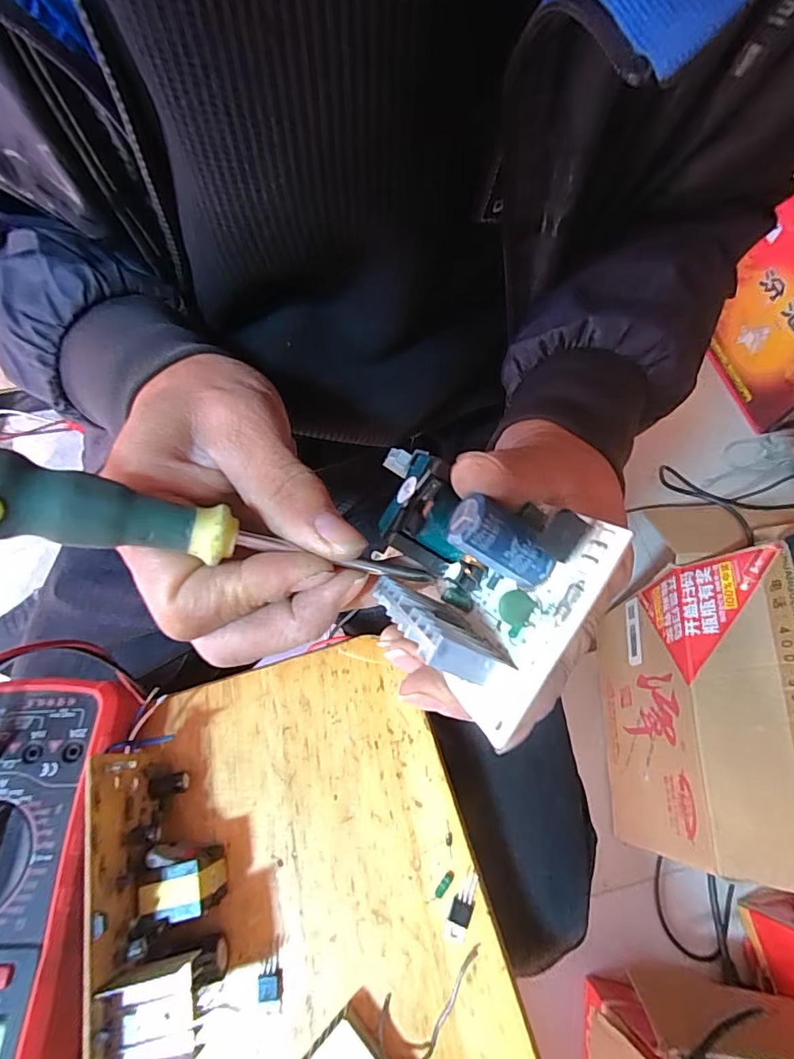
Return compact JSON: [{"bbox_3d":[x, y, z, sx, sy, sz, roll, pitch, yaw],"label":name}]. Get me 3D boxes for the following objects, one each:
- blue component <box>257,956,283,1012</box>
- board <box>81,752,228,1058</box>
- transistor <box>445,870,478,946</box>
[{"bbox_3d":[-0.058,0.207,0.231,0.011,0.004,0.019,-5,67,-1],"label":"blue component"},{"bbox_3d":[-0.101,0.156,0.221,0.035,0.062,0.113,-12,67,-5],"label":"board"},{"bbox_3d":[0.032,0.181,0.242,0.010,0.004,0.029,20,68,9],"label":"transistor"}]

